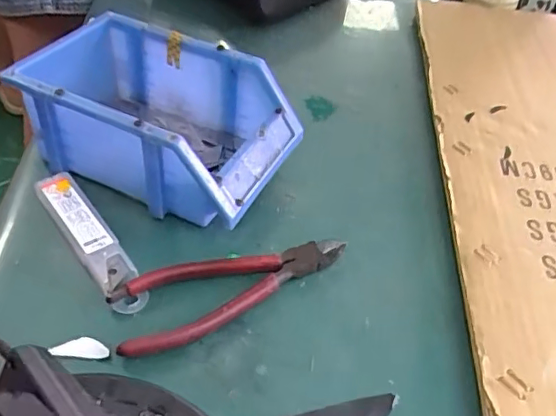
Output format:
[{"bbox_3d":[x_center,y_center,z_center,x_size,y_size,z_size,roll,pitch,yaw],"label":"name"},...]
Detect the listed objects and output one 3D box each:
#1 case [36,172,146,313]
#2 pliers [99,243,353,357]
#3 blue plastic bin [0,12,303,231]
[{"bbox_3d":[-0.125,0.019,0.376,0.025,0.014,0.126,-28,54,-29],"label":"case"},{"bbox_3d":[-0.028,0.048,0.359,0.152,0.013,0.052,-19,50,-23],"label":"pliers"},{"bbox_3d":[-0.092,-0.069,0.421,0.197,0.075,0.116,22,47,16],"label":"blue plastic bin"}]

